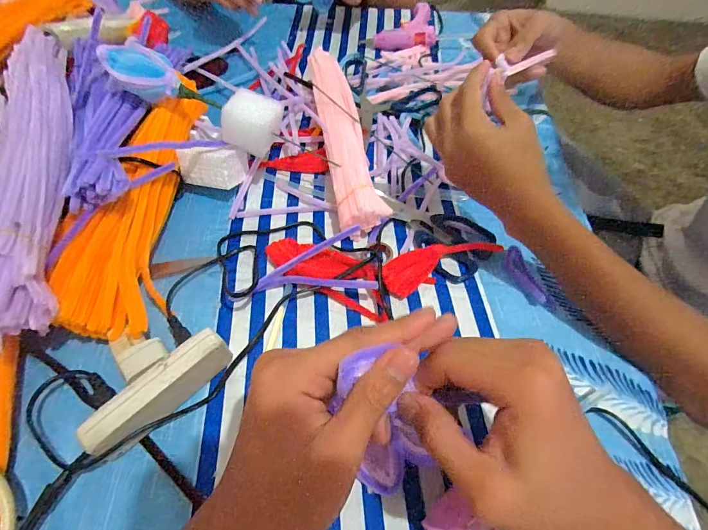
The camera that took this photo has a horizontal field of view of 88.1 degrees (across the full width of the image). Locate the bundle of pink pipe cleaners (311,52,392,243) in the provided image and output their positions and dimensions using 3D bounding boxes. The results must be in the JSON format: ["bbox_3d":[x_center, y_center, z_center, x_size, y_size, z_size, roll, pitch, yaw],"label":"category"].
[{"bbox_3d":[-0.016,-0.162,0.454,0.051,0.050,0.292,-10,57,-7],"label":"bundle of pink pipe cleaners"}]

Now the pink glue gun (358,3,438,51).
[{"bbox_3d":[0.075,-0.404,0.622,0.118,0.030,0.101,2,58,0],"label":"pink glue gun"}]

